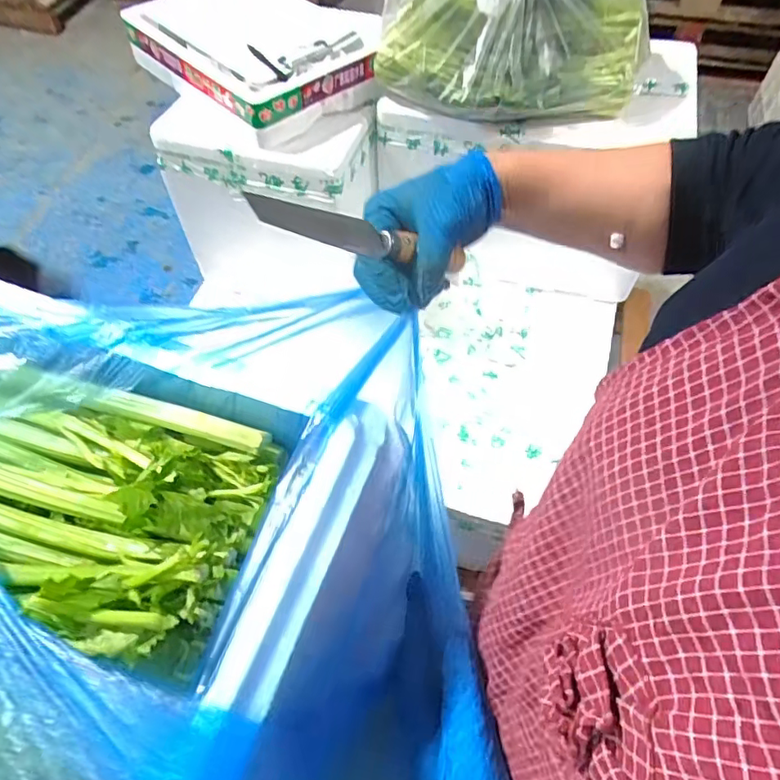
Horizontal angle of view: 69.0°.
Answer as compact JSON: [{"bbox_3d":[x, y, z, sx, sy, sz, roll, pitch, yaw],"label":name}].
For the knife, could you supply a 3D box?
[{"bbox_3d":[-0.010,-0.103,0.386,0.204,0.014,0.026,-4,45,-51],"label":"knife"}]

